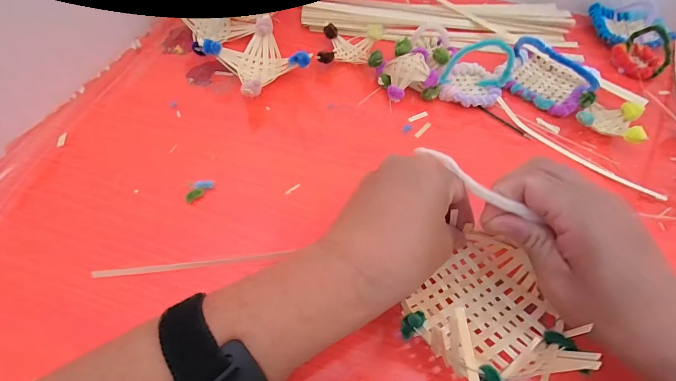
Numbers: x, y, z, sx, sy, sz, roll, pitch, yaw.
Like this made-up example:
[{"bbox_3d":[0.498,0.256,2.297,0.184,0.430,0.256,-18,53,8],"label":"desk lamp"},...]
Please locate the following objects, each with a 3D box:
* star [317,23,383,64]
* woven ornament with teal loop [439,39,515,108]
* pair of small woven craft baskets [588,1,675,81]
[{"bbox_3d":[0.015,-0.163,0.378,0.067,0.029,0.057,6,57,-1],"label":"star"},{"bbox_3d":[0.148,-0.127,0.345,0.060,0.058,0.067,31,60,15],"label":"woven ornament with teal loop"},{"bbox_3d":[0.389,-0.208,0.428,0.082,0.039,0.158,7,56,-1],"label":"pair of small woven craft baskets"}]

